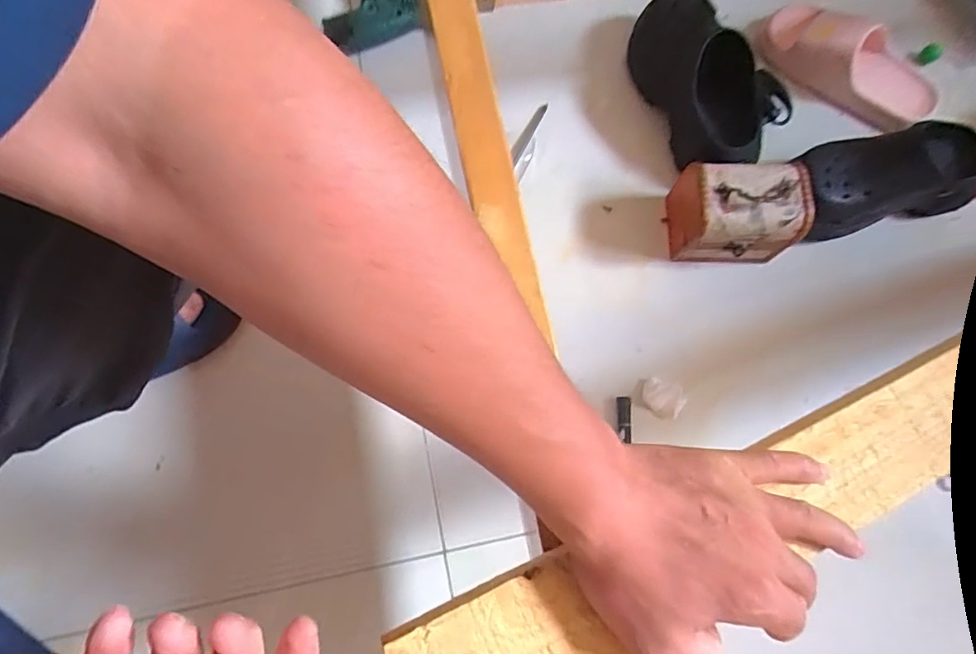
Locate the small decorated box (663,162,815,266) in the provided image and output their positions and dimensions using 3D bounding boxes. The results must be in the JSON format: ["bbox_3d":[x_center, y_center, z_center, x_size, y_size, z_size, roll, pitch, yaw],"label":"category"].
[{"bbox_3d":[0.282,-0.132,0.638,0.130,0.112,0.085,1,75,-1],"label":"small decorated box"}]

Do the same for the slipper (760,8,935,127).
[{"bbox_3d":[0.453,-0.328,0.692,0.221,0.065,0.097,26,76,6],"label":"slipper"}]

